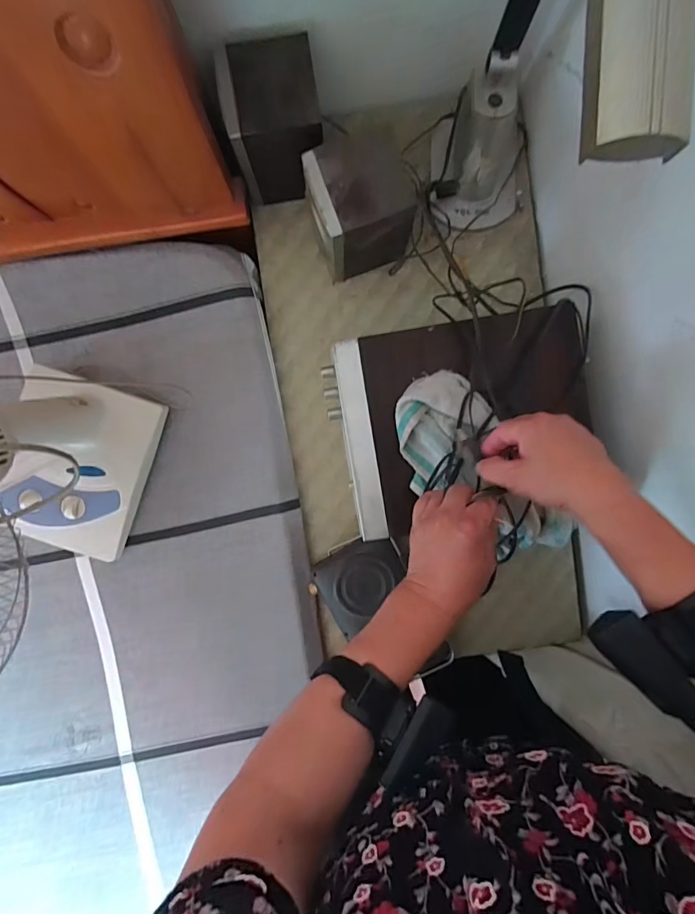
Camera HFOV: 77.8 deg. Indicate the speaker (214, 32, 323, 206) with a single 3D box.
[{"bbox_3d":[-0.089,-0.403,0.540,0.108,0.134,0.106,-7,92,-2],"label":"speaker"}]

